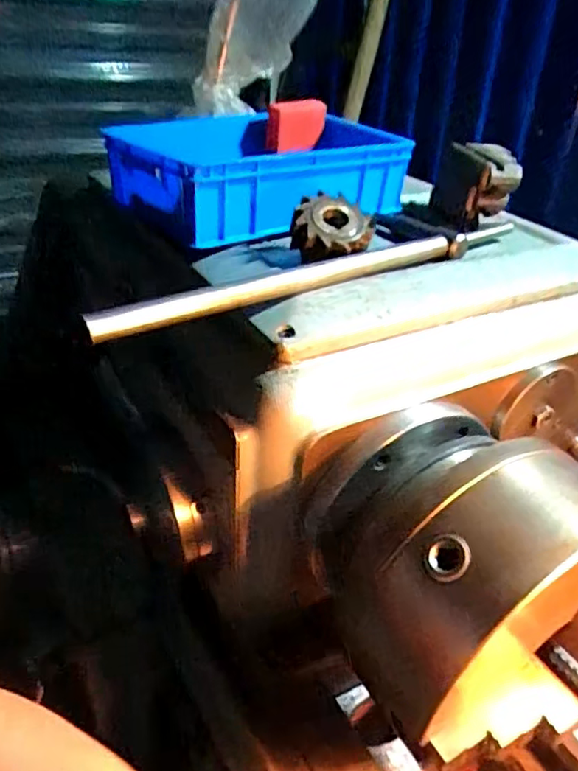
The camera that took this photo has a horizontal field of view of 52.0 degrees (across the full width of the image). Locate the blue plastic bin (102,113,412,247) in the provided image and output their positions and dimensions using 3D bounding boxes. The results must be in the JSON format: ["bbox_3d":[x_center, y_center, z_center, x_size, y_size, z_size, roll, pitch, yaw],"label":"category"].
[{"bbox_3d":[-0.031,-0.240,0.646,0.287,0.081,0.185,-19,40,-33],"label":"blue plastic bin"}]

